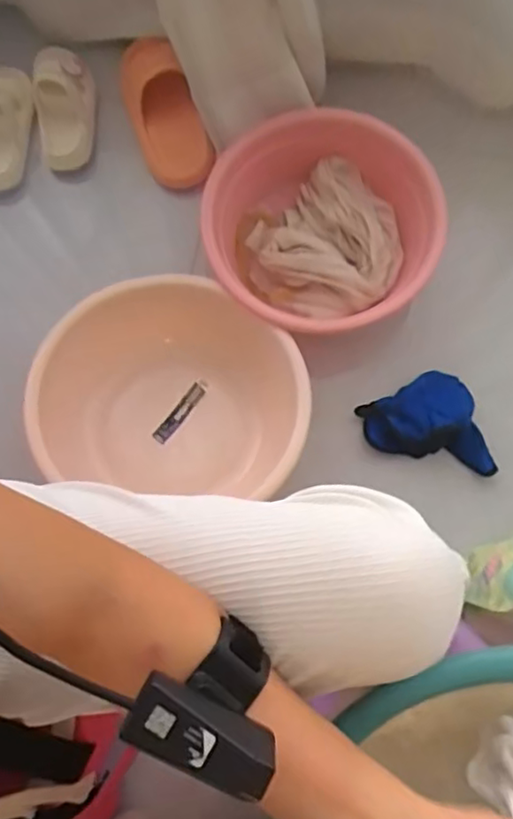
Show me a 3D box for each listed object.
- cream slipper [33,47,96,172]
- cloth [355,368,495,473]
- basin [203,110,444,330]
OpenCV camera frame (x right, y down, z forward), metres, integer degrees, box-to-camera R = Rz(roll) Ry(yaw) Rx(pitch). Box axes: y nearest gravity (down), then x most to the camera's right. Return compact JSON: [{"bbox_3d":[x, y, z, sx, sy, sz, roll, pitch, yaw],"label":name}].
[{"bbox_3d":[-0.267,-0.423,0.894,0.078,0.058,0.155,-7,78,0],"label":"cream slipper"},{"bbox_3d":[0.223,0.031,0.807,0.138,0.052,0.143,-25,78,-4],"label":"cloth"},{"bbox_3d":[0.083,-0.233,0.846,0.278,0.133,0.277,0,78,2],"label":"basin"}]

